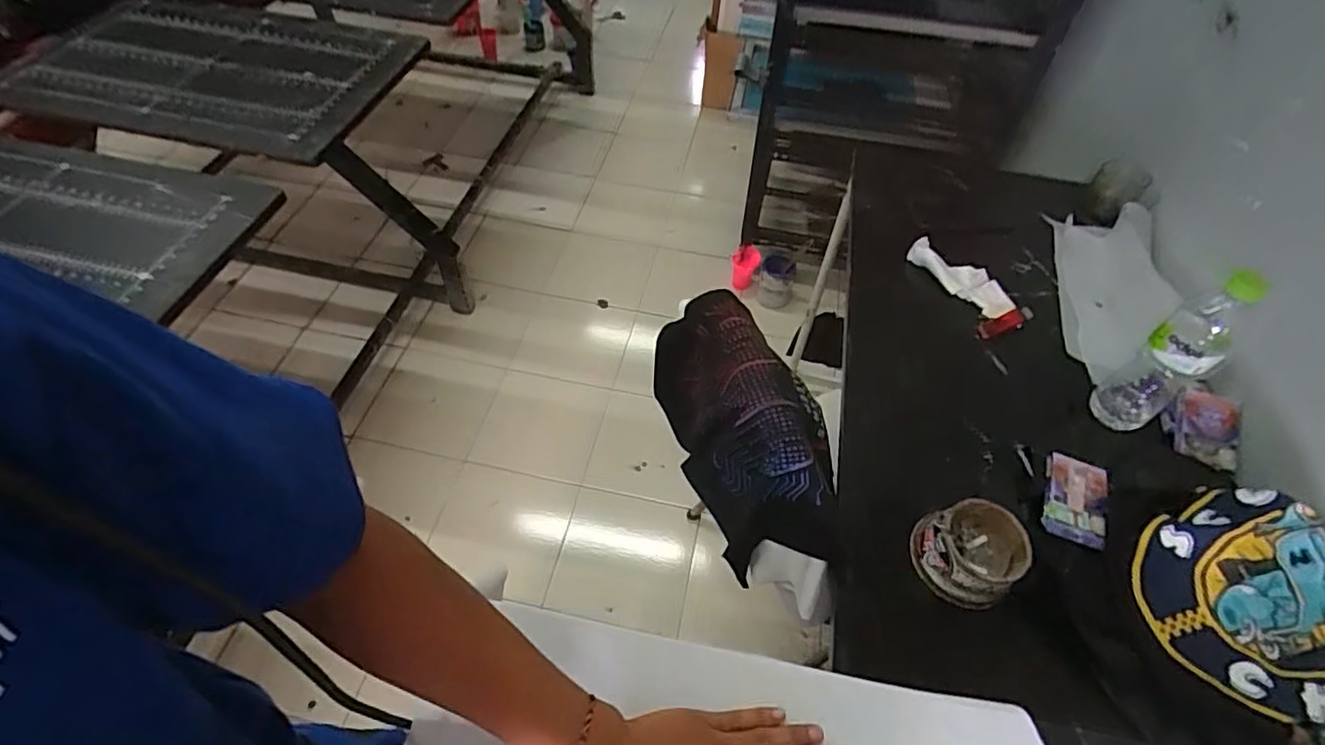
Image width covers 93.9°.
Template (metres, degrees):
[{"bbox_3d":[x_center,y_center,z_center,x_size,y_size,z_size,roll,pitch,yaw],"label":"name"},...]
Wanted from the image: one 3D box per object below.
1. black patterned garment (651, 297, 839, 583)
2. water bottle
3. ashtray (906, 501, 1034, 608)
[{"bbox_3d":[0.101,0.063,0.748,0.138,0.198,0.351,-17,56,-15],"label":"black patterned garment"},{"bbox_3d":[0.565,-0.018,0.680,0.067,0.229,0.067,-26,59,-21],"label":"water bottle"},{"bbox_3d":[0.317,0.180,0.636,0.104,0.068,0.099,-26,59,-21],"label":"ashtray"}]

